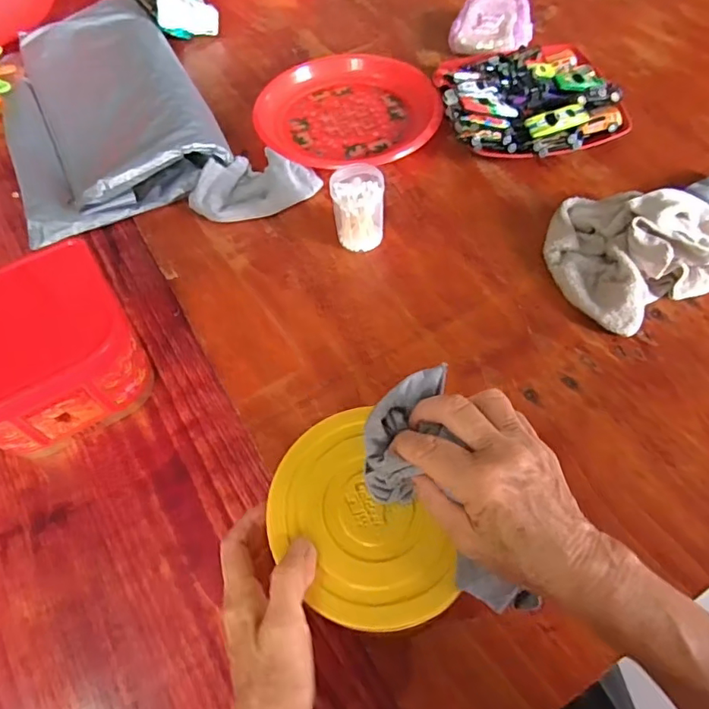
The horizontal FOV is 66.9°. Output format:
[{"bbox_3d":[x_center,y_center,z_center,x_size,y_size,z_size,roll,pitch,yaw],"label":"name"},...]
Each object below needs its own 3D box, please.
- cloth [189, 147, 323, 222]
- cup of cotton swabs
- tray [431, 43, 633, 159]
[{"bbox_3d":[-0.115,-0.192,0.614,0.136,0.038,0.082,-30,61,-15],"label":"cloth"},{"bbox_3d":[0.004,-0.152,0.557,0.053,0.073,0.050,-3,57,1],"label":"cup of cotton swabs"},{"bbox_3d":[0.210,-0.315,0.659,0.198,0.050,0.202,-8,57,-2],"label":"tray"}]

